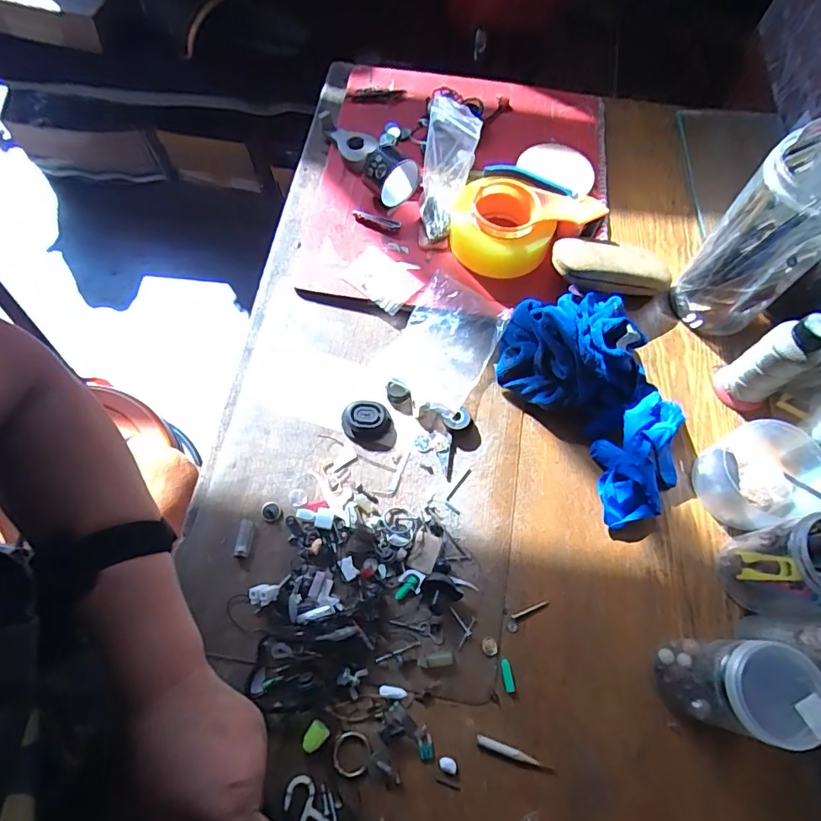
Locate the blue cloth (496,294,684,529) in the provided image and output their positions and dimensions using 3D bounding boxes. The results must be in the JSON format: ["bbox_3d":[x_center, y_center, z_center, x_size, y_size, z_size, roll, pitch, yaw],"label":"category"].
[{"bbox_3d":[0.200,-0.023,0.510,0.141,0.084,0.242,-28,69,-15],"label":"blue cloth"}]

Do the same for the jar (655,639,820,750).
[{"bbox_3d":[0.244,0.213,0.380,0.059,0.121,0.061,1,65,-2],"label":"jar"}]

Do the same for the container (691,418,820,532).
[{"bbox_3d":[0.352,0.066,0.493,0.110,0.060,0.093,-13,66,-9],"label":"container"}]

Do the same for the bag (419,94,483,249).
[{"bbox_3d":[0.043,-0.277,0.572,0.056,0.124,0.106,5,65,-1],"label":"bag"}]

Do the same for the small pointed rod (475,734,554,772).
[{"bbox_3d":[0.088,0.287,0.408,0.066,0.006,0.008,19,65,6],"label":"small pointed rod"}]

